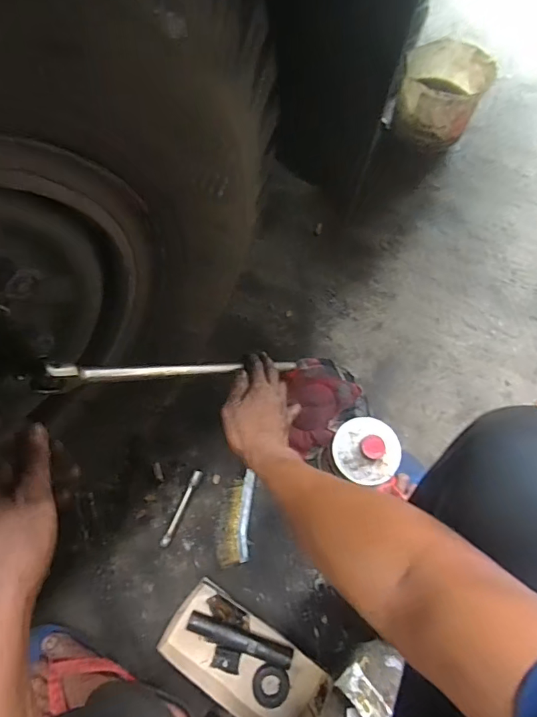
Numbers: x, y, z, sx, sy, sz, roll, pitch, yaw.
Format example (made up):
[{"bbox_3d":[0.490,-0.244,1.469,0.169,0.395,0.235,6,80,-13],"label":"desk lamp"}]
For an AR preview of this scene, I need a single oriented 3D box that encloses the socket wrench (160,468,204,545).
[{"bbox_3d":[-0.139,0.239,0.717,0.015,0.016,0.126,24,72,7],"label":"socket wrench"}]

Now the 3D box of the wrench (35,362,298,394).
[{"bbox_3d":[-0.072,0.015,0.543,0.022,0.423,0.014,-38,72,26],"label":"wrench"}]

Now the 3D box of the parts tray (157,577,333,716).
[{"bbox_3d":[-0.037,0.438,0.642,0.234,0.036,0.117,34,74,10],"label":"parts tray"}]

